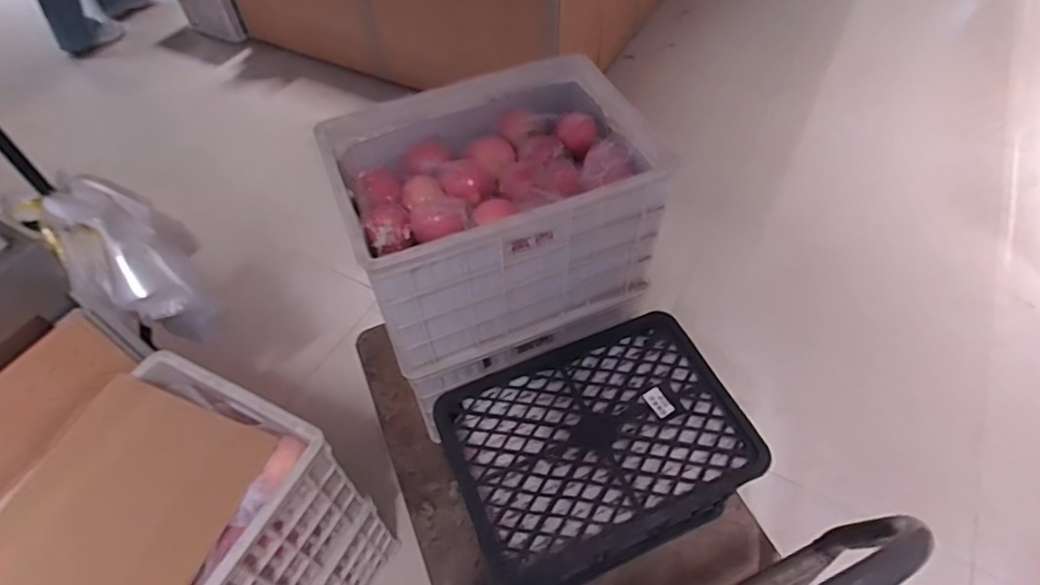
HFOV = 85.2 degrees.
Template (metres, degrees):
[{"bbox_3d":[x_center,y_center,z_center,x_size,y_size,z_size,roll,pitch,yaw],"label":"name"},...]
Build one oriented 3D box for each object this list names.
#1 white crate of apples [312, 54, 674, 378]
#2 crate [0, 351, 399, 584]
[{"bbox_3d":[-0.047,-0.144,1.029,0.491,0.323,0.380,-19,50,-14],"label":"white crate of apples"},{"bbox_3d":[-0.541,0.511,0.950,0.335,0.616,0.513,20,52,19],"label":"crate"}]

